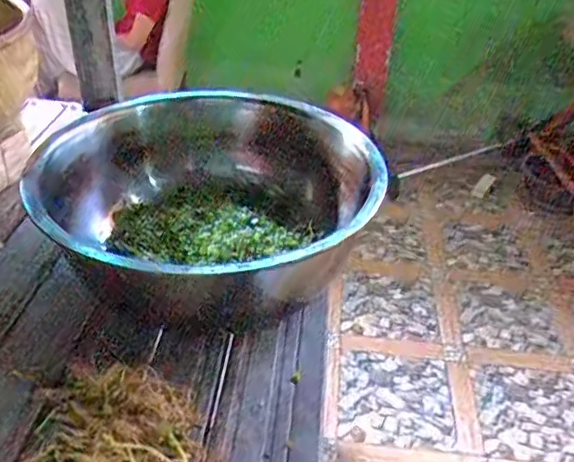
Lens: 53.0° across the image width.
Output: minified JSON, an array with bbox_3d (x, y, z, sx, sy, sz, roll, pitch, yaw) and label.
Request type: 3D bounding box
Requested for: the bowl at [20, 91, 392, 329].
[{"bbox_3d":[-0.072,-0.022,0.655,0.318,0.150,0.352,20,39,22],"label":"bowl"}]

